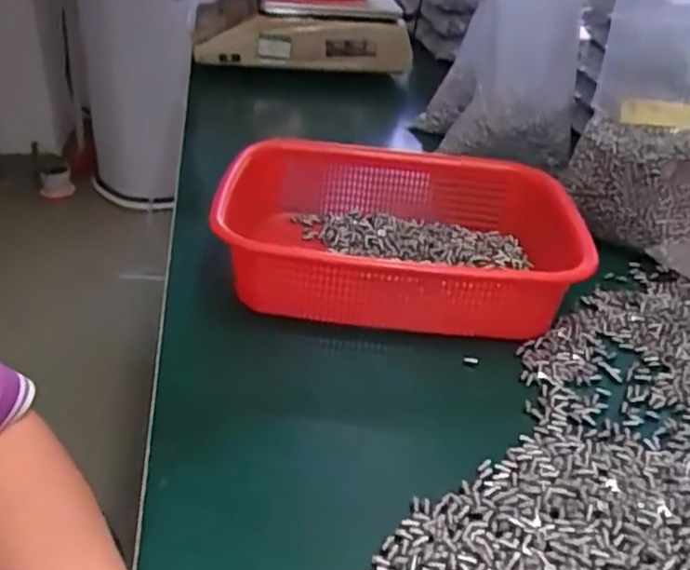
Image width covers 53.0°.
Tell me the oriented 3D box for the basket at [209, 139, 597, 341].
[{"bbox_3d":[0.045,-0.038,0.574,0.274,0.085,0.214,2,31,-3],"label":"basket"}]

